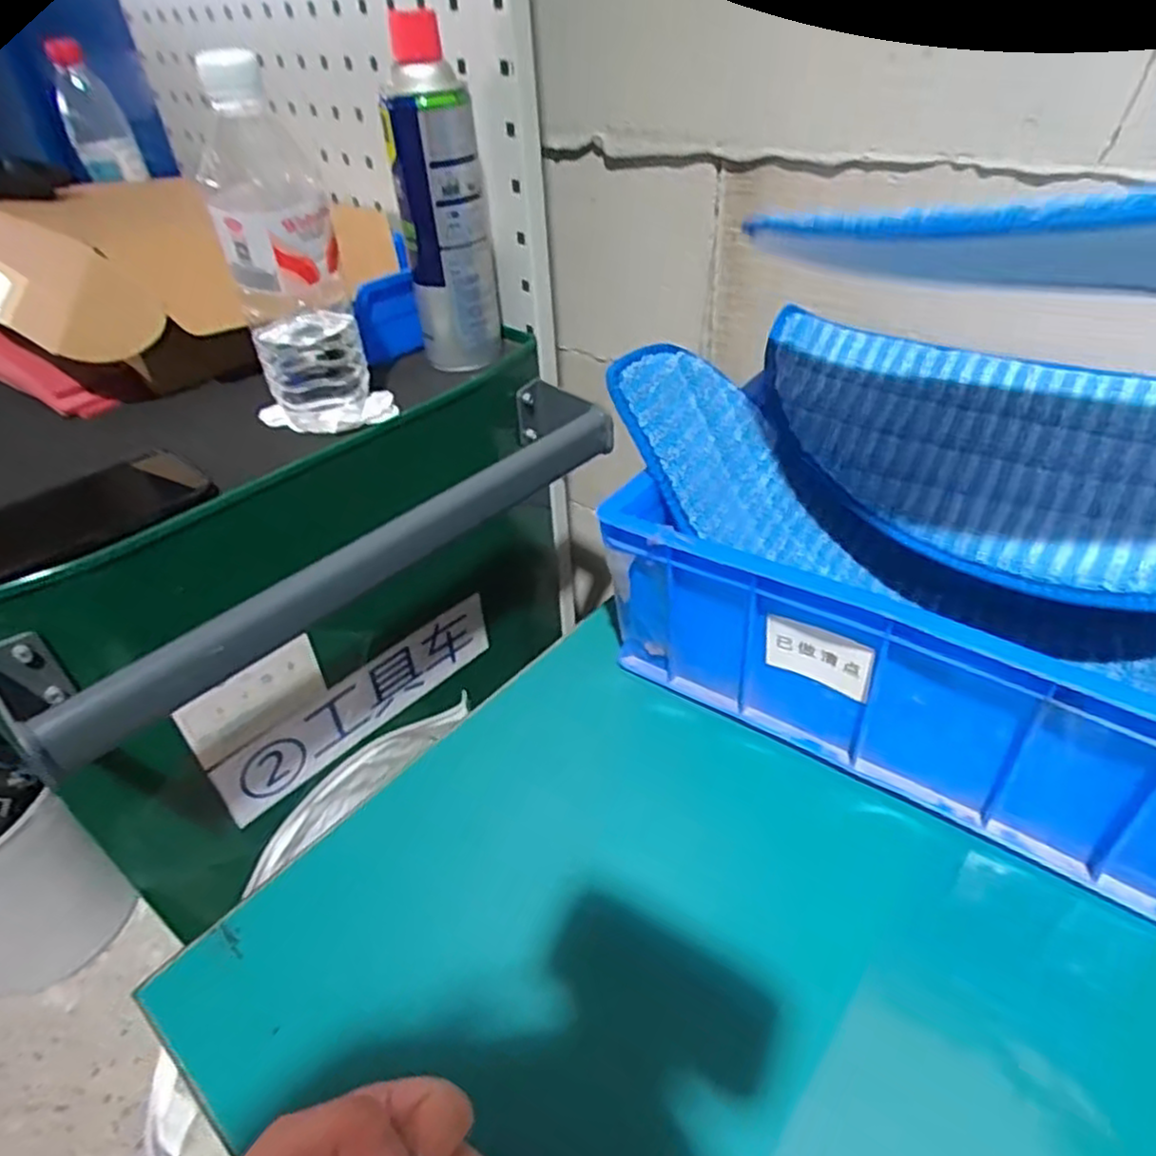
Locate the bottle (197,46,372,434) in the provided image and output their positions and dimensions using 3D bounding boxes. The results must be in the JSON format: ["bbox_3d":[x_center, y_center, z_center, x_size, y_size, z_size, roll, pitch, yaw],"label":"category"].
[{"bbox_3d":[-0.189,-0.202,0.482,0.067,0.222,0.060,-18,41,-16],"label":"bottle"}]

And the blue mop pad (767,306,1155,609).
[{"bbox_3d":[0.306,-0.059,0.418,0.445,0.093,0.147,24,47,31],"label":"blue mop pad"}]

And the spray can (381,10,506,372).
[{"bbox_3d":[-0.101,-0.278,0.559,0.062,0.229,0.056,-4,39,1],"label":"spray can"}]

